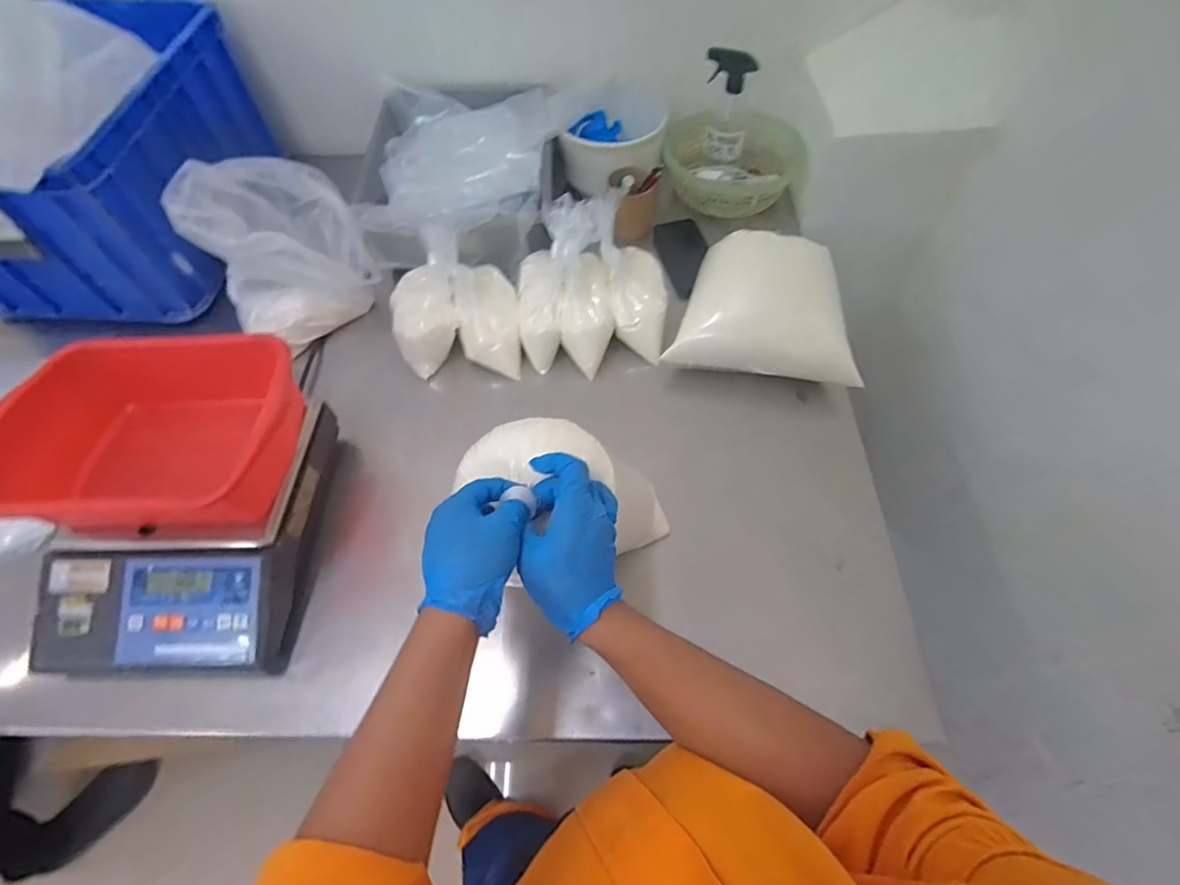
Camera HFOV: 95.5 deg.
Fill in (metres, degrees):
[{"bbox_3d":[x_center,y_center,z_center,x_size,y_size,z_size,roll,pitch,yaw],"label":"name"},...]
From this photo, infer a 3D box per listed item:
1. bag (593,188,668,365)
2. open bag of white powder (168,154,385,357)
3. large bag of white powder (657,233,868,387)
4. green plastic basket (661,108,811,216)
[{"bbox_3d":[0.070,-0.236,0.776,0.101,0.235,0.080,-25,20,-14],"label":"bag"},{"bbox_3d":[-0.474,-0.305,0.810,0.220,0.191,0.242,-32,64,-18],"label":"open bag of white powder"},{"bbox_3d":[0.249,-0.201,0.761,0.251,0.114,0.193,7,59,5],"label":"large bag of white powder"},{"bbox_3d":[0.264,-0.516,0.976,0.242,0.113,0.219,-29,63,-16],"label":"green plastic basket"}]

